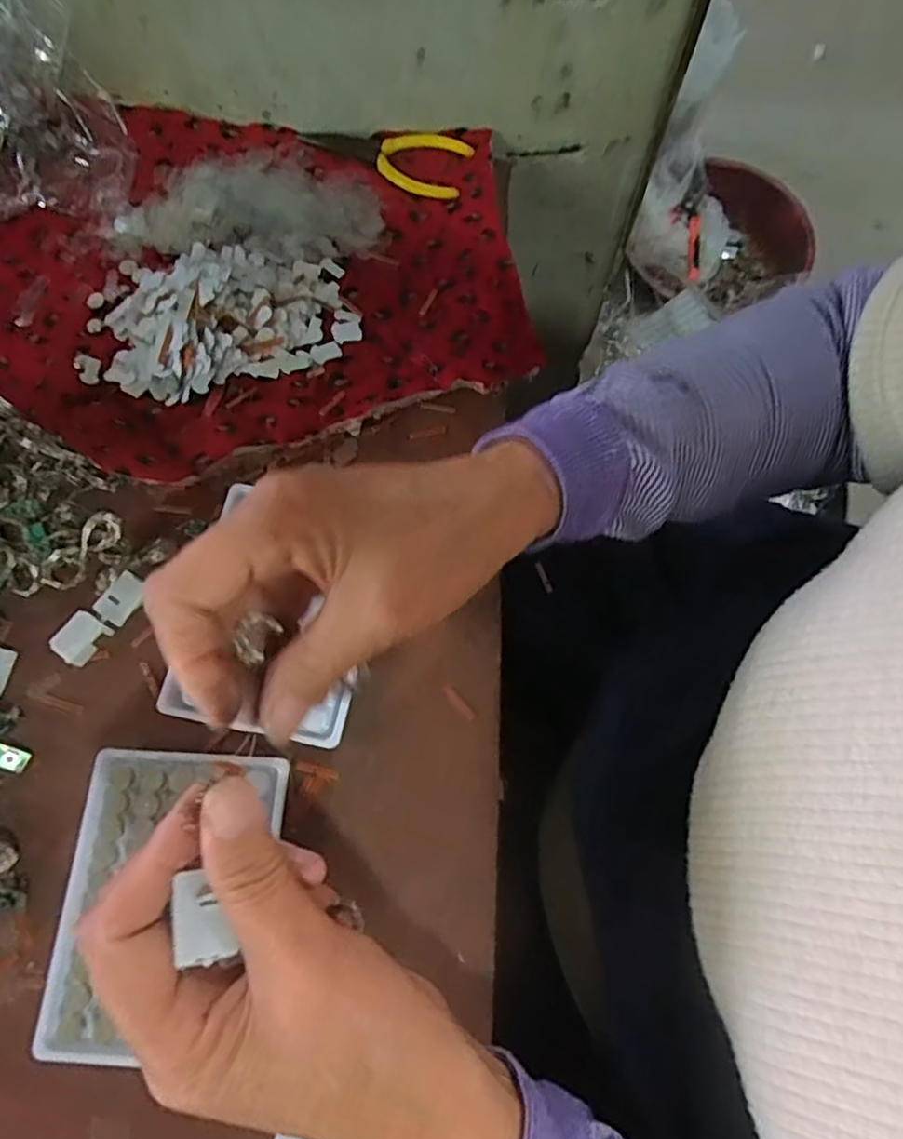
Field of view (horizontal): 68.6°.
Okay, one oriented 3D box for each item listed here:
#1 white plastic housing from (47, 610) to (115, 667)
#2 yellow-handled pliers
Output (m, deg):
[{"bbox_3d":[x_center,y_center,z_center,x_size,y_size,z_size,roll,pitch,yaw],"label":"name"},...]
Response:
[{"bbox_3d":[-0.197,0.037,0.353,0.018,0.012,0.026,35,75,11],"label":"white plastic housing"},{"bbox_3d":[-0.046,-0.291,0.465,0.116,0.007,0.051,14,72,4],"label":"yellow-handled pliers"}]

